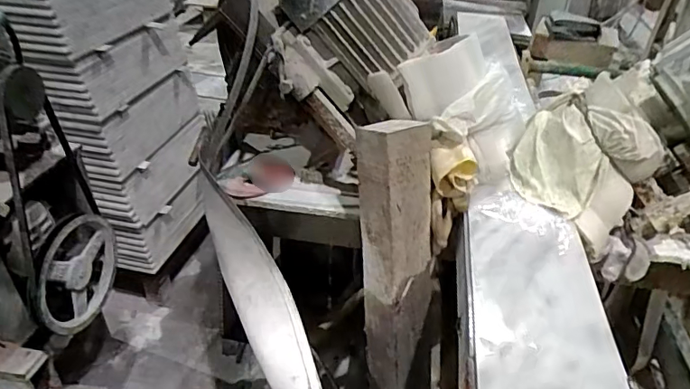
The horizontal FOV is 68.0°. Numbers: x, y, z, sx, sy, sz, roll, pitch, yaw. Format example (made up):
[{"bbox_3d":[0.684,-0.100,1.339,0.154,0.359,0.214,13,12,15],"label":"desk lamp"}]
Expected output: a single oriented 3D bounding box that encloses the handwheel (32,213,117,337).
[{"bbox_3d":[-0.460,0.129,0.869,0.043,0.192,0.193,6,35,7],"label":"handwheel"}]

